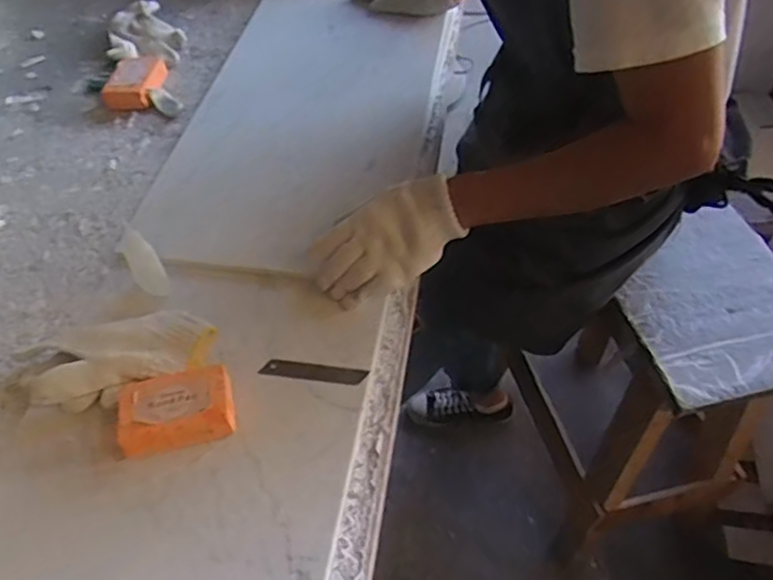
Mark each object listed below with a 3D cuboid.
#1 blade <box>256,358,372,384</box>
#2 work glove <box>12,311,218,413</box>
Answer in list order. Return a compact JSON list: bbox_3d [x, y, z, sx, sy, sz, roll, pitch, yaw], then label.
[{"bbox_3d":[-0.068,0.078,0.606,0.098,0.004,0.017,6,60,7],"label":"blade"},{"bbox_3d":[-0.250,0.065,0.602,0.172,0.030,0.086,-14,52,-10],"label":"work glove"}]

